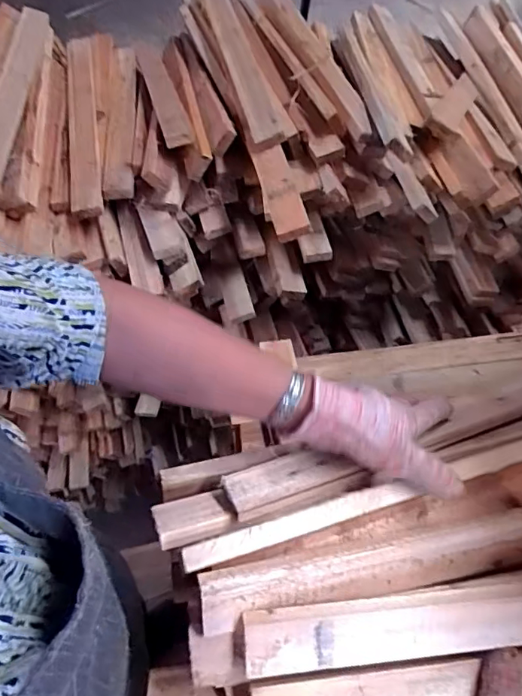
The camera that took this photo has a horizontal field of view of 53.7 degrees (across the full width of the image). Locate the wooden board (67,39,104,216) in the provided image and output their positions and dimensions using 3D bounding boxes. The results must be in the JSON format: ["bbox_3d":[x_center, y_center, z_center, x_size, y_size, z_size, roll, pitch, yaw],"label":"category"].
[{"bbox_3d":[-0.298,-0.391,0.860,0.048,0.030,0.486,-10,60,-6],"label":"wooden board"}]

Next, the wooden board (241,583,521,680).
[{"bbox_3d":[0.228,0.210,0.410,0.482,0.025,0.057,-3,93,-8],"label":"wooden board"}]

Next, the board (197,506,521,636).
[{"bbox_3d":[0.181,0.169,0.443,0.470,0.023,0.049,-4,93,-16],"label":"board"}]

